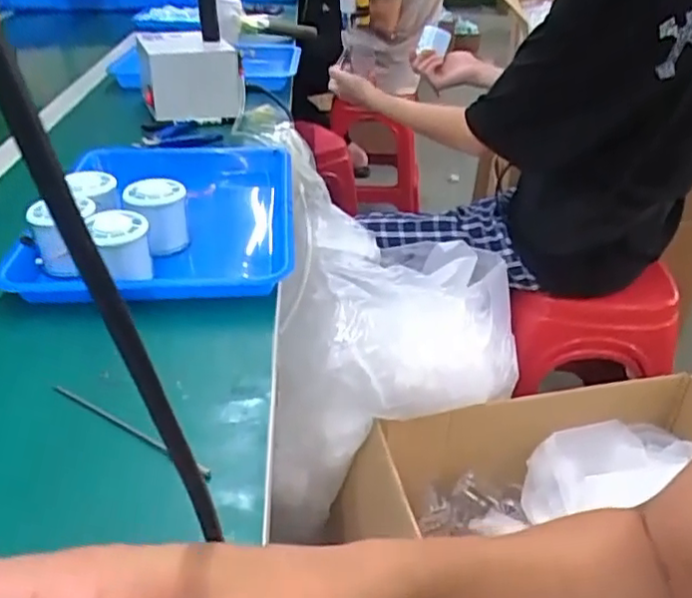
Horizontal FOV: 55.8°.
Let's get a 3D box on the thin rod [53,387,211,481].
[{"bbox_3d":[-0.146,0.086,0.435,0.154,0.011,0.005,21,37,28],"label":"thin rod"}]

